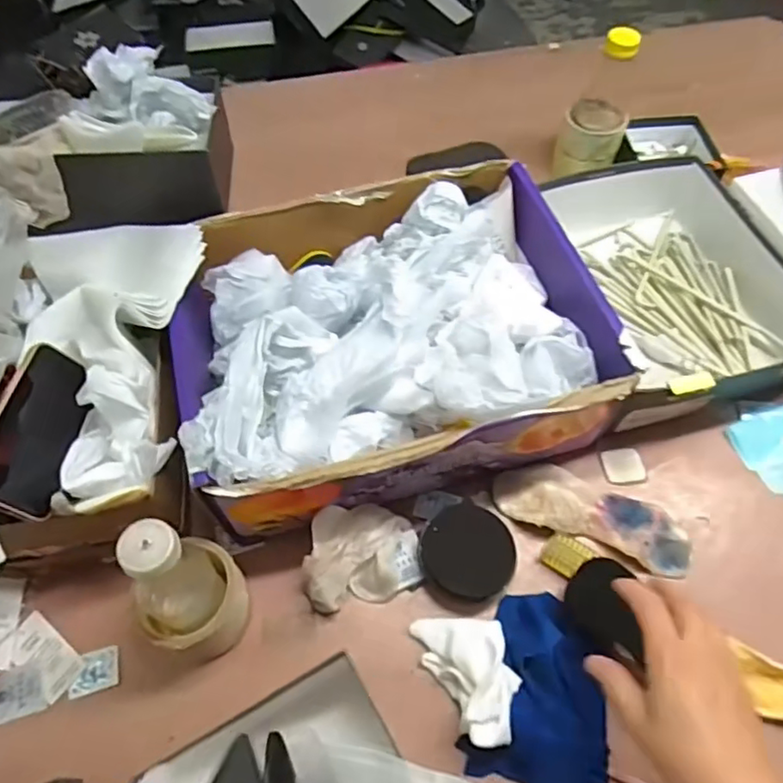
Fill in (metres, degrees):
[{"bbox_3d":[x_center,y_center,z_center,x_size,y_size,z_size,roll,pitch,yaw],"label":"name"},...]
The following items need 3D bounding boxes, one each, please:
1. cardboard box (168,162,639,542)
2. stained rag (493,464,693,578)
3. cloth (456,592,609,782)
[{"bbox_3d":[-0.008,-0.061,0.636,0.394,0.155,0.320,-15,60,-8],"label":"cardboard box"},{"bbox_3d":[0.203,0.122,0.620,0.194,0.034,0.069,19,61,11],"label":"stained rag"},{"bbox_3d":[0.133,0.257,0.535,0.111,0.021,0.156,12,60,7],"label":"cloth"}]

